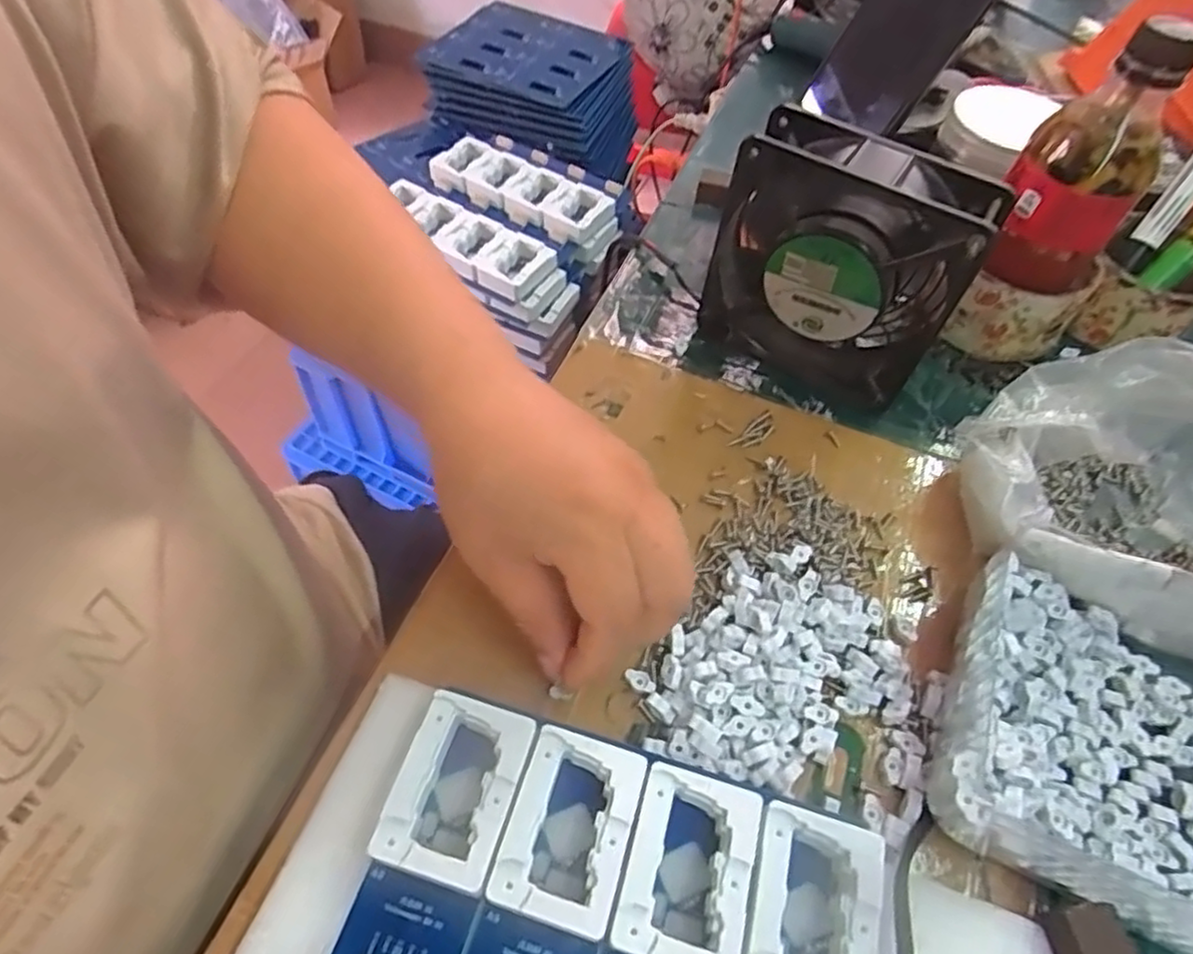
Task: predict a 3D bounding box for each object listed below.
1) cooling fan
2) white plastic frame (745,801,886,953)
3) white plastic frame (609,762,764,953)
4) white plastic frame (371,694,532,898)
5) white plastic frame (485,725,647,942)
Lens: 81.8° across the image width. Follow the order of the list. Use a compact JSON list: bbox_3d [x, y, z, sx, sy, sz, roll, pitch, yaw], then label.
[{"bbox_3d":[0.122,-0.109,0.356,0.119,0.118,0.045,31,60,16],"label":"cooling fan"},{"bbox_3d":[0.069,0.141,0.223,0.039,0.018,0.055,17,57,7],"label":"white plastic frame"},{"bbox_3d":[0.030,0.130,0.229,0.040,0.016,0.057,16,57,7],"label":"white plastic frame"},{"bbox_3d":[-0.048,0.109,0.240,0.039,0.018,0.056,16,57,7],"label":"white plastic frame"},{"bbox_3d":[-0.009,0.119,0.234,0.040,0.017,0.056,16,57,7],"label":"white plastic frame"}]

